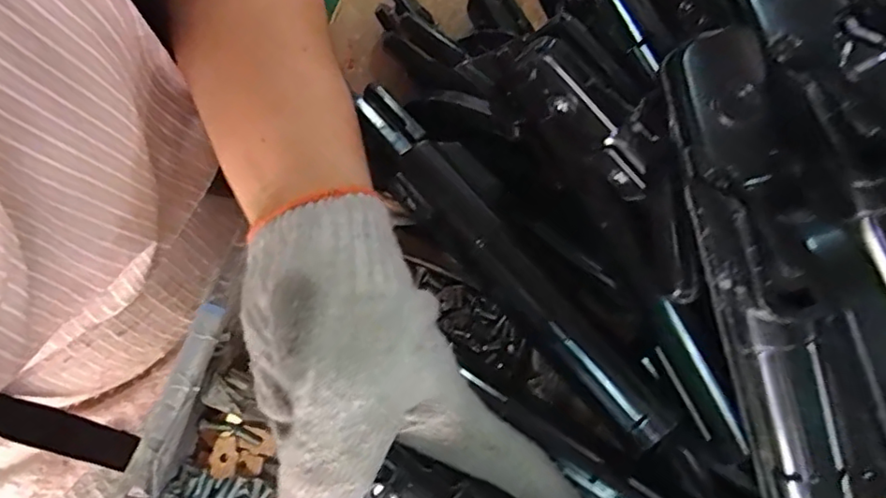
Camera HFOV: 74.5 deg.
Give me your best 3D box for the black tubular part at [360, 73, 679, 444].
[{"bbox_3d":[0.023,0.004,0.246,0.026,0.019,0.186,-39,82,-8],"label":"black tubular part"}]

